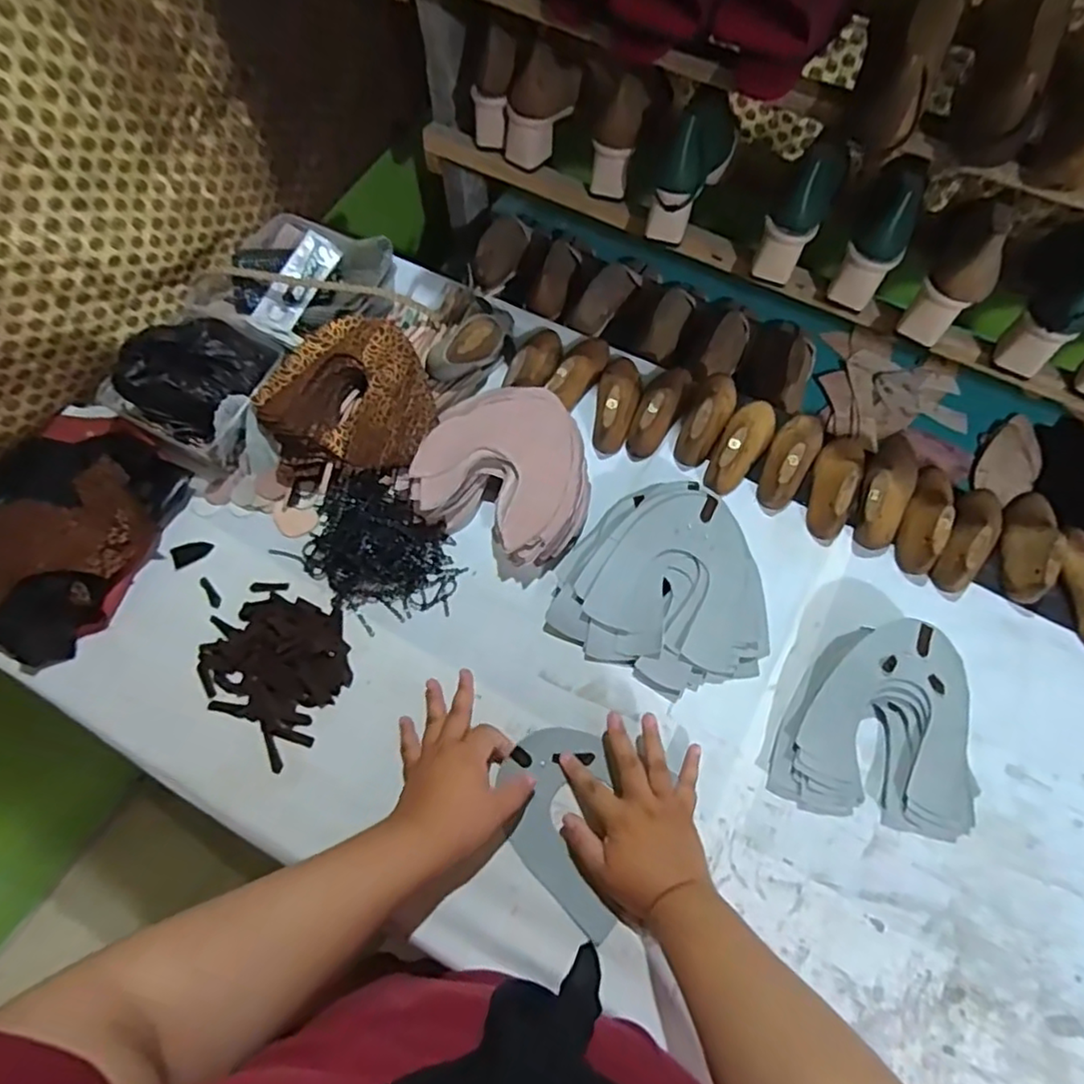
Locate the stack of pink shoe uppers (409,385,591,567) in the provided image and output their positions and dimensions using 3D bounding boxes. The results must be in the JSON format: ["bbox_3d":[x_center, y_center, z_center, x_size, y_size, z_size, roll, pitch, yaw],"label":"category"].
[{"bbox_3d":[-0.032,-0.079,0.719,0.184,0.069,0.184,26,66,11],"label":"stack of pink shoe uppers"}]

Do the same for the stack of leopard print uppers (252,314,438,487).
[{"bbox_3d":[-0.220,-0.163,0.731,0.189,0.069,0.176,2,64,1],"label":"stack of leopard print uppers"}]

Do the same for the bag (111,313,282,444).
[{"bbox_3d":[-0.395,-0.198,0.719,0.136,0.059,0.148,26,67,12],"label":"bag"}]

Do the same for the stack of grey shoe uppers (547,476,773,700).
[{"bbox_3d":[0.137,0.043,0.665,0.220,0.060,0.205,23,65,10],"label":"stack of grey shoe uppers"}]

